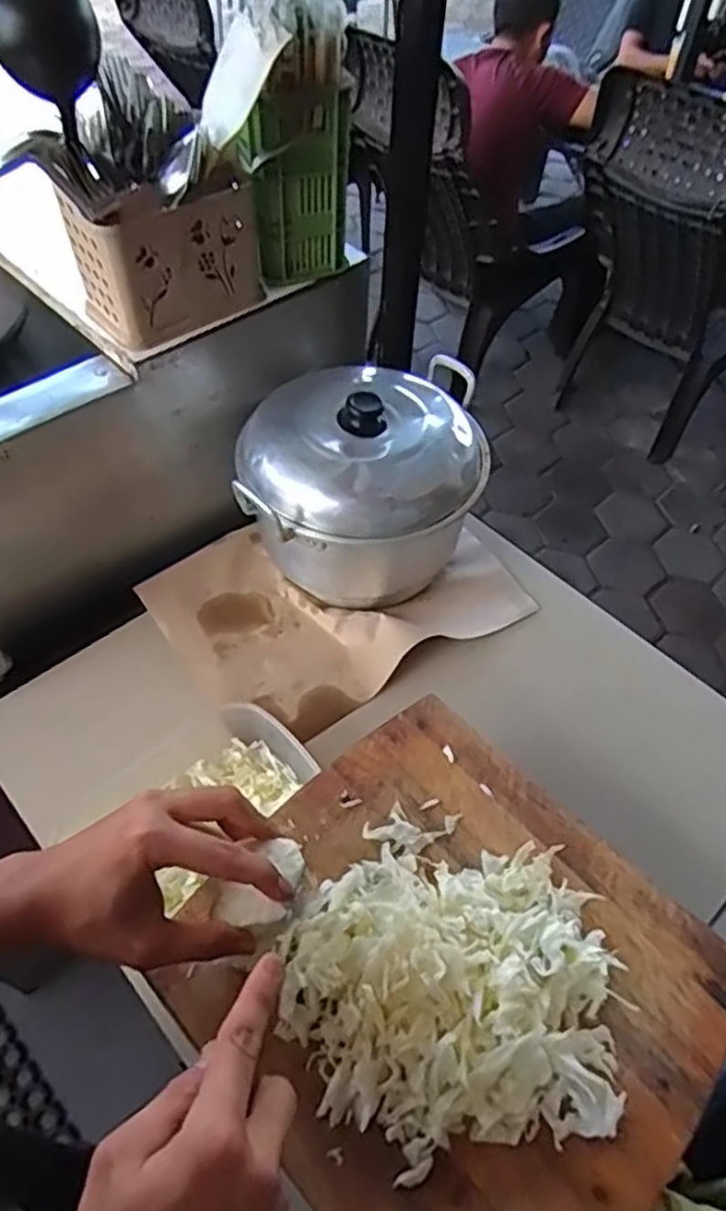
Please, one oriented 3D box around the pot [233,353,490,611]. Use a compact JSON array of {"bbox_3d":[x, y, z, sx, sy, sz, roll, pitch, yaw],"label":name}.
[{"bbox_3d":[-0.002,-0.138,0.785,0.242,0.182,0.231,-1,52,-3],"label":"pot"}]

